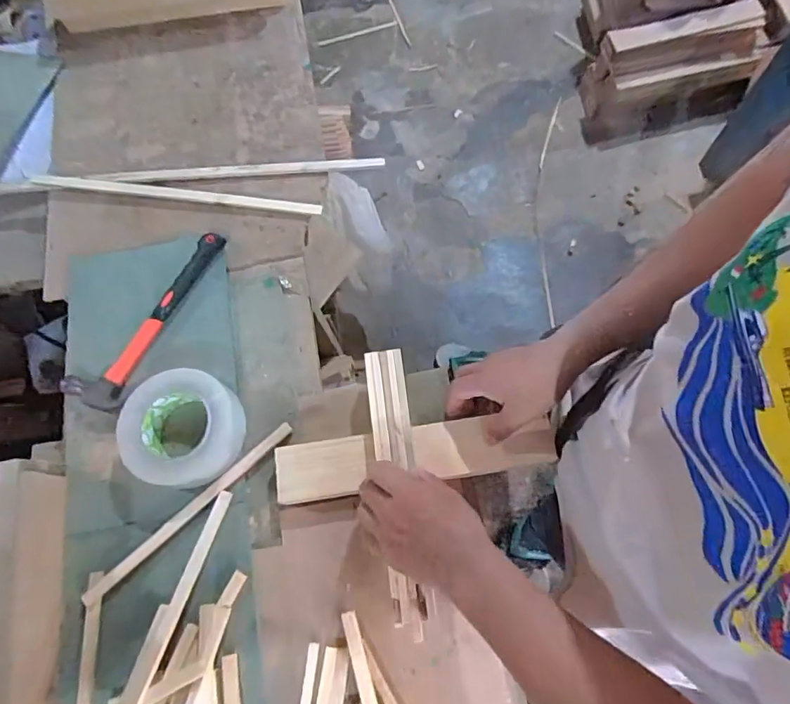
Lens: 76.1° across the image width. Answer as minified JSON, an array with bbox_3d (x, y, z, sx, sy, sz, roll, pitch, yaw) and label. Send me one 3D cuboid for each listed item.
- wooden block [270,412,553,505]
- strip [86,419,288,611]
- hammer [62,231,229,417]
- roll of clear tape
[{"bbox_3d":[0.022,0.117,0.568,0.307,0.020,0.065,-7,69,2],"label":"wooden block"},{"bbox_3d":[-0.233,0.182,0.584,0.283,0.012,0.016,-40,73,-13],"label":"strip"},{"bbox_3d":[-0.309,-0.044,0.654,0.075,0.023,0.272,34,73,14],"label":"hammer"},{"bbox_3d":[-0.247,0.088,0.589,0.129,0.048,0.126,0,69,1],"label":"roll of clear tape"}]

